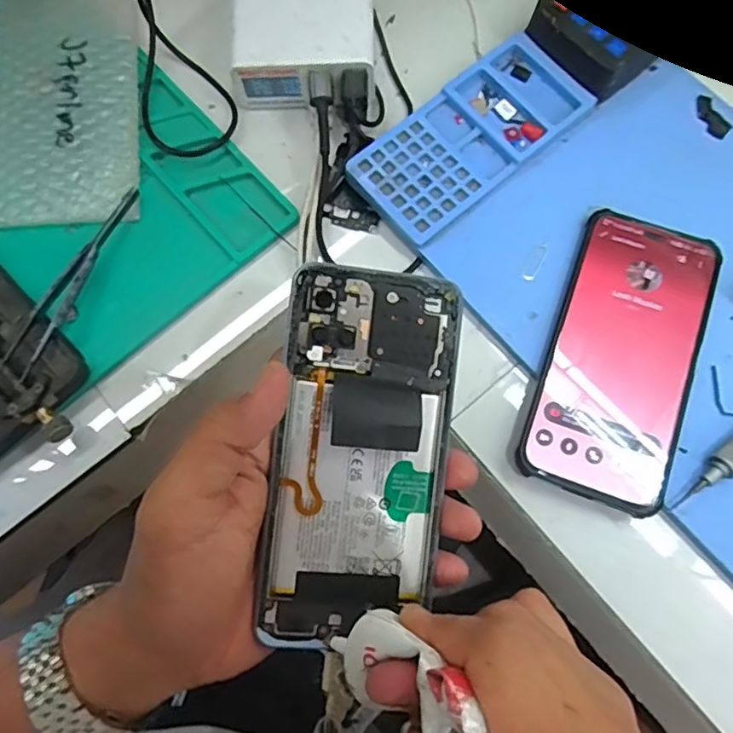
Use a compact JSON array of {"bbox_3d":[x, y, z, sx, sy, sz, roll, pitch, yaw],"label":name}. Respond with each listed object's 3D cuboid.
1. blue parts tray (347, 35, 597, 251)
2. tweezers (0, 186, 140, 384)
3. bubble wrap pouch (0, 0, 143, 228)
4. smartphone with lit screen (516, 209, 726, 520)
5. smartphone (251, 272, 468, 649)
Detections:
[{"bbox_3d":[0.066,-0.144,0.376,0.152,0.011,0.070,-41,78,-11],"label":"blue parts tray"},{"bbox_3d":[-0.168,-0.052,0.346,0.019,0.012,0.129,21,75,6],"label":"tweezers"},{"bbox_3d":[-0.194,-0.176,0.387,0.095,0.016,0.183,-4,74,-1],"label":"bubble wrap pouch"},{"bbox_3d":[0.143,-0.006,0.339,0.078,0.010,0.164,20,75,6],"label":"smartphone with lit screen"},{"bbox_3d":[-0.001,0.038,0.255,0.071,0.013,0.157,6,89,-9],"label":"smartphone"}]

